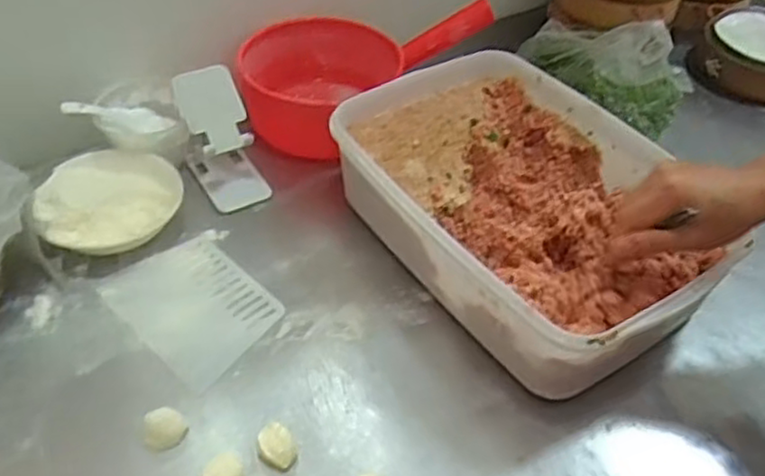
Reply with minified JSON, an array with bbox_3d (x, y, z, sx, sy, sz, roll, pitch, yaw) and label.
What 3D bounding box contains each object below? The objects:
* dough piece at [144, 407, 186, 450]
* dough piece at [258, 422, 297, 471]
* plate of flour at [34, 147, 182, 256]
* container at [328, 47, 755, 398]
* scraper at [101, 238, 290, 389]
[{"bbox_3d":[-0.178,0.154,0.579,0.031,0.014,0.031,-19,51,-22],"label":"dough piece"},{"bbox_3d":[-0.084,0.169,0.571,0.027,0.023,0.032,-11,49,-15],"label":"dough piece"},{"bbox_3d":[-0.276,-0.038,0.731,0.134,0.043,0.127,3,47,-3],"label":"plate of flour"},{"bbox_3d":[0.141,-0.030,0.718,0.263,0.107,0.366,-29,55,-28],"label":"container"},{"bbox_3d":[-0.180,0.060,0.681,0.161,0.004,0.116,36,54,26],"label":"scraper"}]

